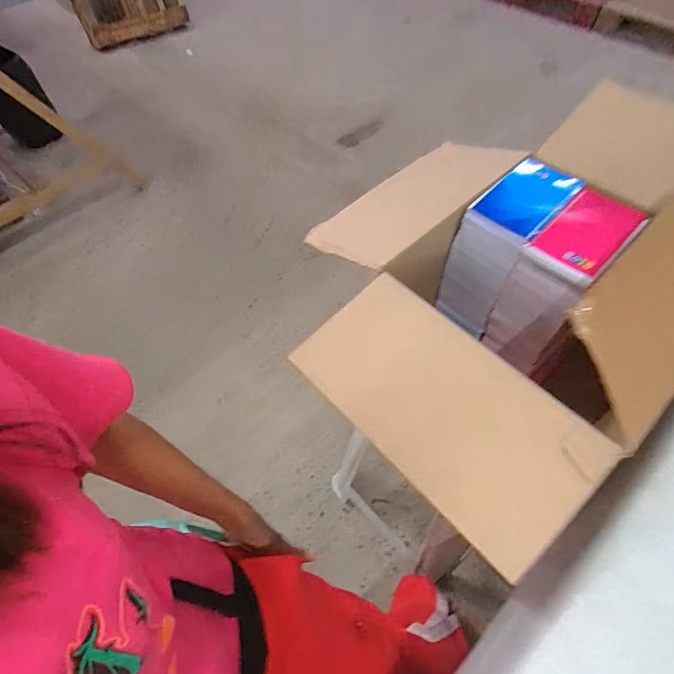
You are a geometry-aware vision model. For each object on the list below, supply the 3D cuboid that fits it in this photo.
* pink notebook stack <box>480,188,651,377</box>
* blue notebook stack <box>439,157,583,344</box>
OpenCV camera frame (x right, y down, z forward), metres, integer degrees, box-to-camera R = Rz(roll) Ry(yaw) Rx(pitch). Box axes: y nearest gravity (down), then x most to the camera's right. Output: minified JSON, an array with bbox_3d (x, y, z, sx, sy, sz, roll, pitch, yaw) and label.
[{"bbox_3d":[0.277,-0.079,0.541,0.154,0.142,0.071,-36,63,-21],"label":"pink notebook stack"},{"bbox_3d":[0.231,-0.122,0.582,0.140,0.177,0.095,-40,64,-22],"label":"blue notebook stack"}]

